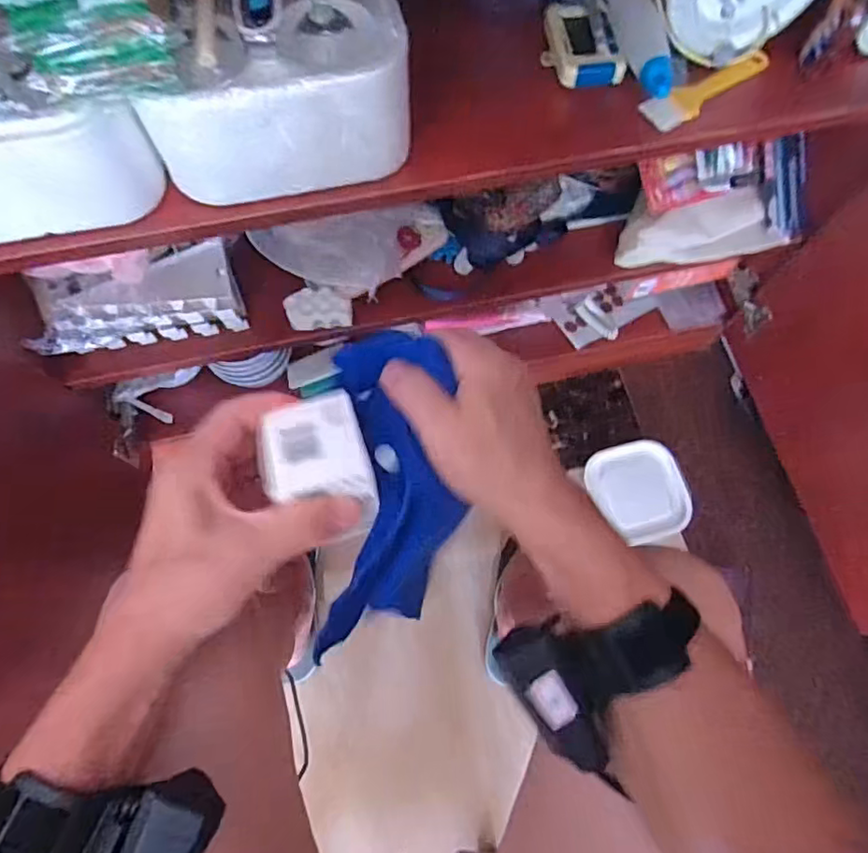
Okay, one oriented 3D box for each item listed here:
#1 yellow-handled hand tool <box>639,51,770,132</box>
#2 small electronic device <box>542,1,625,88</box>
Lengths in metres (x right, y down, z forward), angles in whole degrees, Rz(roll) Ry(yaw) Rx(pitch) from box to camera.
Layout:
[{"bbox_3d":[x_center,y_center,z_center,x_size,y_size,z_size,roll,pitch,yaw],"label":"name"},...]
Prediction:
[{"bbox_3d":[0.239,-0.289,0.510,0.122,0.011,0.033,-24,73,-9],"label":"yellow-handled hand tool"},{"bbox_3d":[0.128,-0.327,0.513,0.059,0.028,0.079,-10,71,-5],"label":"small electronic device"}]

